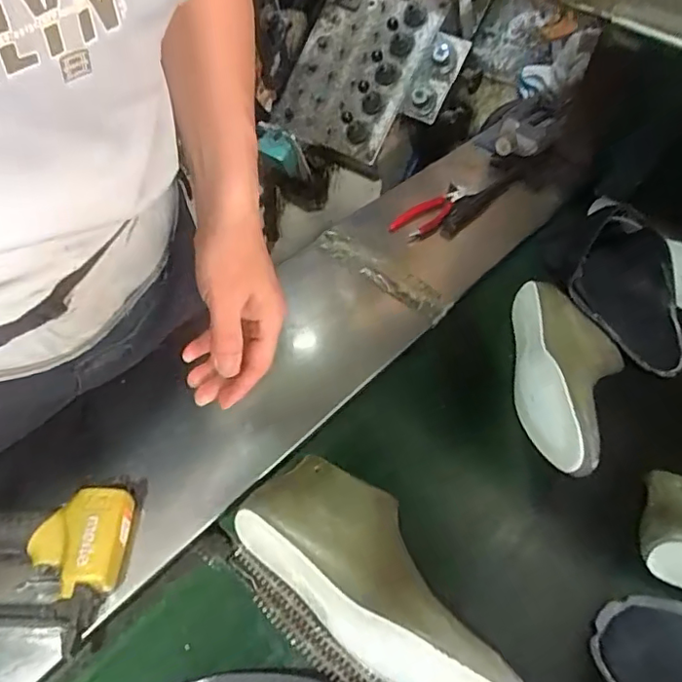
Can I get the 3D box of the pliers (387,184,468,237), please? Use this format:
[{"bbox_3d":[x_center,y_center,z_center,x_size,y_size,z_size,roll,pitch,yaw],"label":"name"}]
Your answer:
[{"bbox_3d":[0.140,-0.202,0.921,0.050,0.023,0.154,37,56,24],"label":"pliers"}]

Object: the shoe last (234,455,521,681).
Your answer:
[{"bbox_3d":[0.039,0.210,0.523,0.269,0.093,0.121,36,56,23],"label":"shoe last"}]

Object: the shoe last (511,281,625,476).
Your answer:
[{"bbox_3d":[0.276,0.041,0.700,0.116,0.109,0.266,10,50,4],"label":"shoe last"}]

